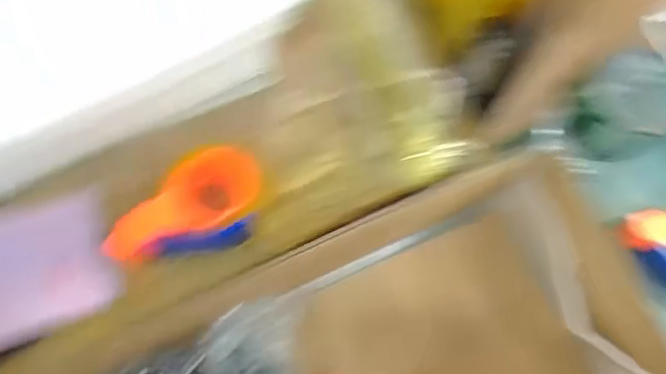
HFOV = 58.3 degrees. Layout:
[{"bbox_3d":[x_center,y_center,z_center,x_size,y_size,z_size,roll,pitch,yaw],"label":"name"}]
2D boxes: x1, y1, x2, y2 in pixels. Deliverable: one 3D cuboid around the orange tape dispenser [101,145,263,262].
[{"bbox_3d":[-0.160,0.017,0.668,0.179,0.055,0.109,-11,75,-4],"label":"orange tape dispenser"}]

